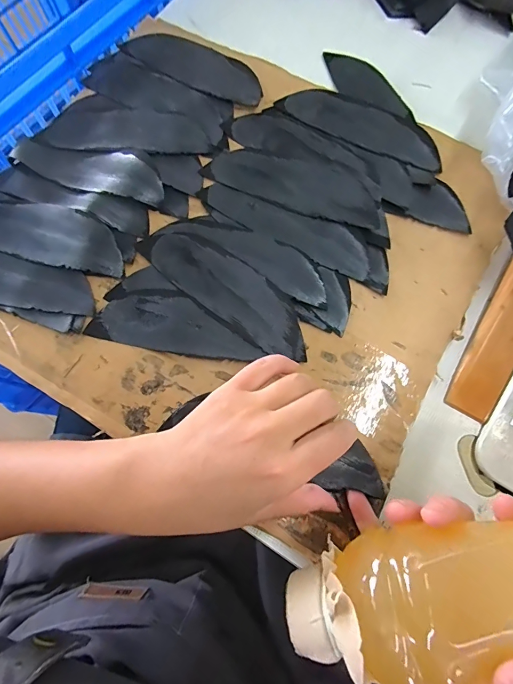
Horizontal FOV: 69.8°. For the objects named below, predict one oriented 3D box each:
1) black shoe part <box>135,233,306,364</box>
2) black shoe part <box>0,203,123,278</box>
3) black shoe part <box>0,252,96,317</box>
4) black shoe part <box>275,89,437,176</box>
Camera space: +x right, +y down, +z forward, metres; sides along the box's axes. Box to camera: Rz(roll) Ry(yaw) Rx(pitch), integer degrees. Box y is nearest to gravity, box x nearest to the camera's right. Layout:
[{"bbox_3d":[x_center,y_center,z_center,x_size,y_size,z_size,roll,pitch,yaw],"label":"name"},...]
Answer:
[{"bbox_3d":[-0.022,-0.042,0.285,0.152,0.005,0.047,37,79,9],"label":"black shoe part"},{"bbox_3d":[-0.173,-0.088,0.297,0.141,0.010,0.046,15,76,4],"label":"black shoe part"},{"bbox_3d":[-0.202,-0.051,0.291,0.155,0.004,0.043,15,76,4],"label":"black shoe part"},{"bbox_3d":[0.096,-0.195,0.329,0.149,0.004,0.055,28,72,9],"label":"black shoe part"}]

